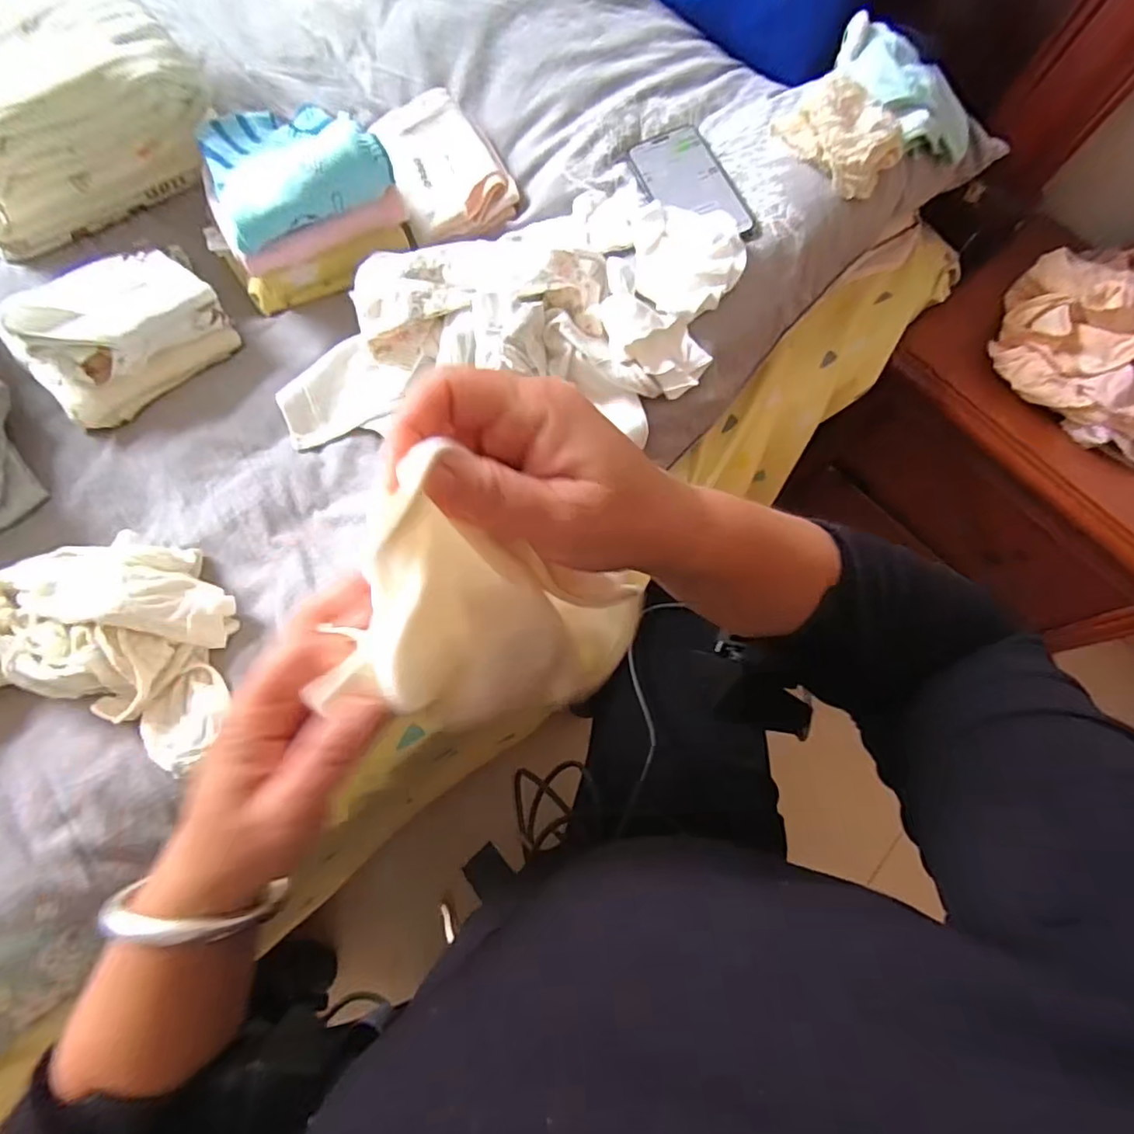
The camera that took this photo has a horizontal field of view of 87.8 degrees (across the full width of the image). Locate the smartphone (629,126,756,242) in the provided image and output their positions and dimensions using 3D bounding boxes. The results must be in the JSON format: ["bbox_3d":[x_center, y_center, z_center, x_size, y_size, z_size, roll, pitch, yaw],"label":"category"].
[{"bbox_3d":[0.123,-0.389,0.597,0.082,0.010,0.170,-16,66,0],"label":"smartphone"}]

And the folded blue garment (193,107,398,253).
[{"bbox_3d":[-0.249,-0.371,0.525,0.144,0.051,0.167,-25,75,-15],"label":"folded blue garment"}]

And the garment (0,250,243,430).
[{"bbox_3d":[-0.384,-0.207,0.507,0.155,0.063,0.095,-41,80,-19],"label":"garment"}]

